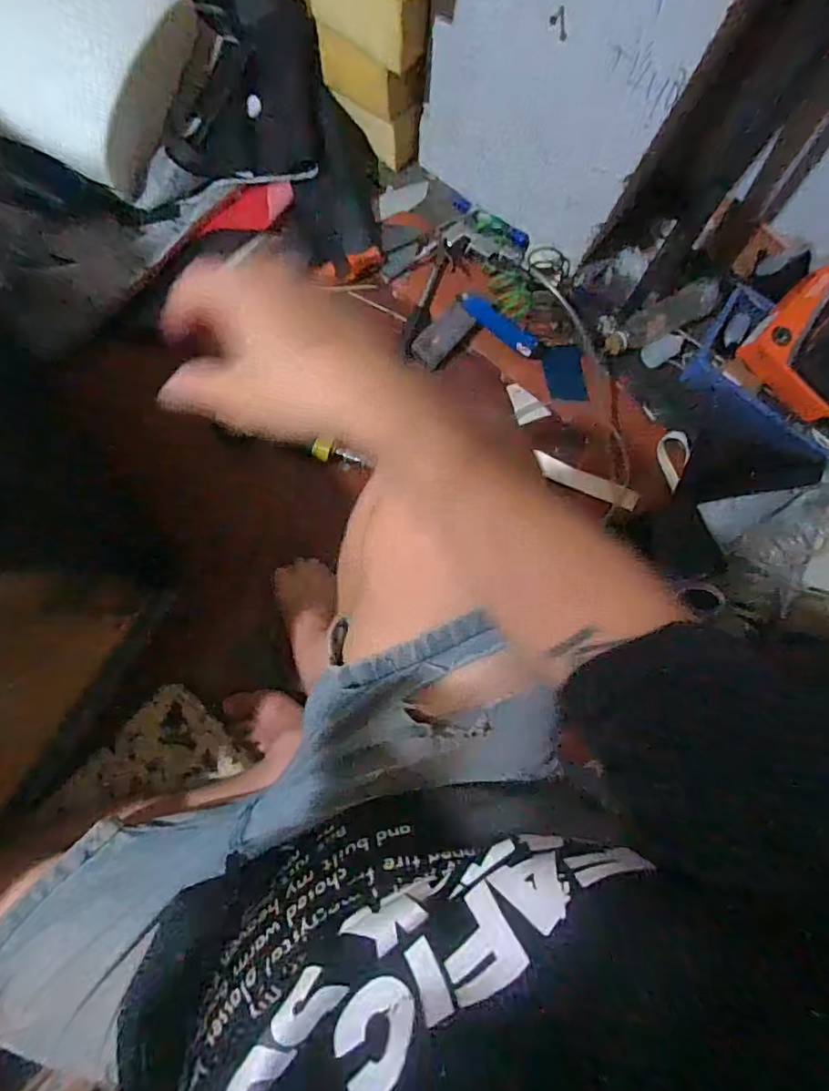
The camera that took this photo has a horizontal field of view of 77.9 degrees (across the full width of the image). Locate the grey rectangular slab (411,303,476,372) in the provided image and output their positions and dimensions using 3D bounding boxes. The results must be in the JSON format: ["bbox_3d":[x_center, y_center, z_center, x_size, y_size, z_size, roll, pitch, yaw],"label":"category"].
[{"bbox_3d":[0.041,-0.302,0.740,0.048,0.024,0.096,41,80,1],"label":"grey rectangular slab"}]

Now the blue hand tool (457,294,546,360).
[{"bbox_3d":[0.129,-0.326,0.763,0.148,0.012,0.031,30,80,-14],"label":"blue hand tool"}]

